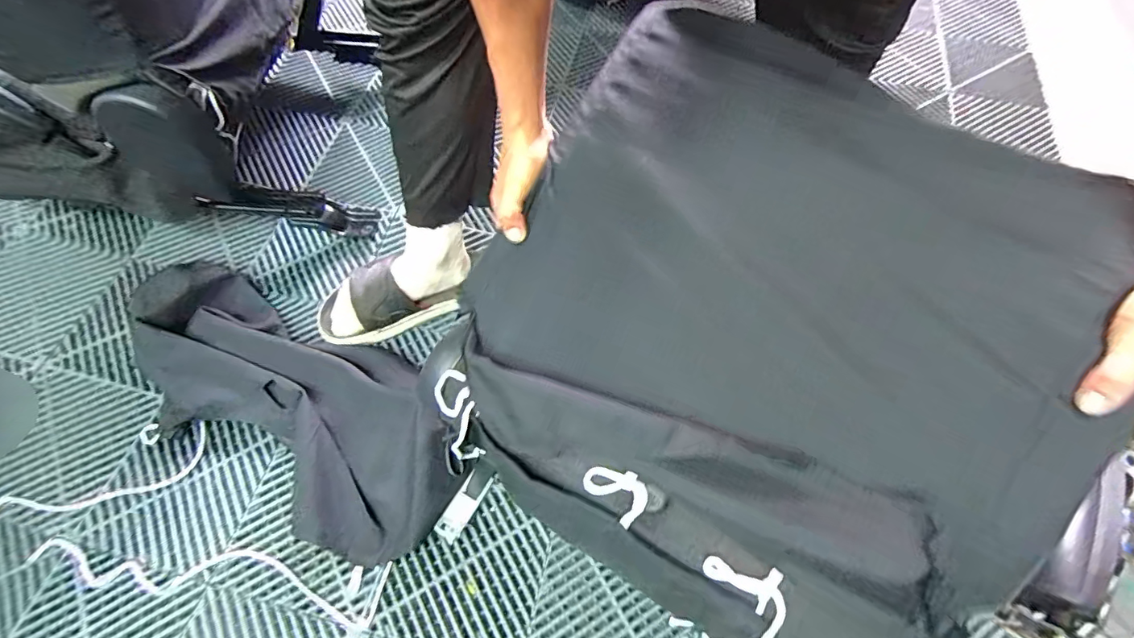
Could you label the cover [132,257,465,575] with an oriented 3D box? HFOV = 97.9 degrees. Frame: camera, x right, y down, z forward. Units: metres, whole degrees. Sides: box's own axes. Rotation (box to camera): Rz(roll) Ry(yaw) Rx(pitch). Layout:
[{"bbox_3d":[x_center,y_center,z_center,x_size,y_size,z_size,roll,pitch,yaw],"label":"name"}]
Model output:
[{"bbox_3d":[-0.399,0.092,0.696,0.570,0.052,0.236,32,66,13],"label":"cover"}]

